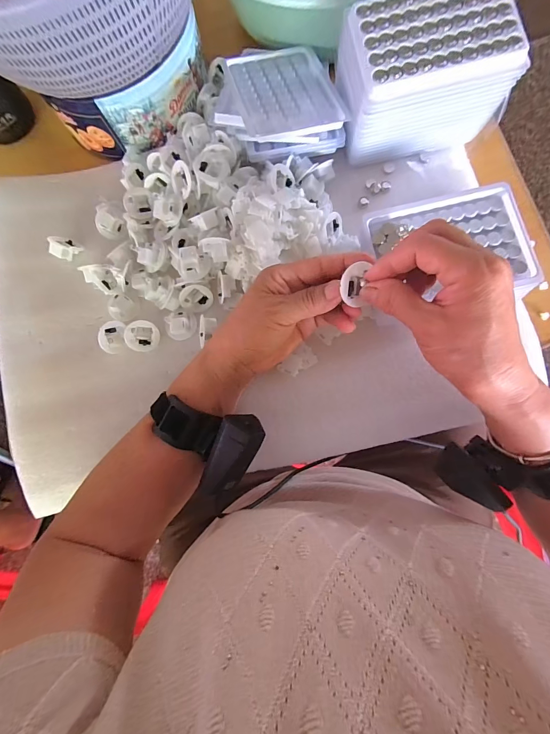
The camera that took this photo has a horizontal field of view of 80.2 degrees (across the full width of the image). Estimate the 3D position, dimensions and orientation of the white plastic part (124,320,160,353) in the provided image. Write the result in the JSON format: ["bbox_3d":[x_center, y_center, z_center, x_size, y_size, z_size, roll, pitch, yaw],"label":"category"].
[{"bbox_3d":[-0.136,-0.033,0.336,0.032,0.018,0.032,-8,113,-19],"label":"white plastic part"}]

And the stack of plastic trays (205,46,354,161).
[{"bbox_3d":[-0.004,-0.272,0.323,0.116,0.036,0.132,-17,81,3],"label":"stack of plastic trays"}]

